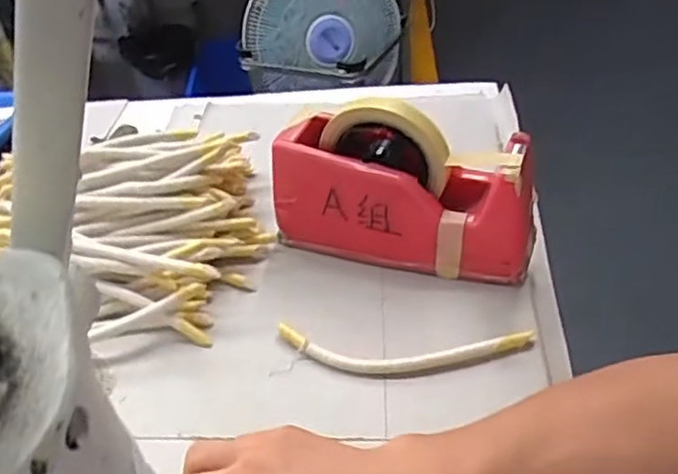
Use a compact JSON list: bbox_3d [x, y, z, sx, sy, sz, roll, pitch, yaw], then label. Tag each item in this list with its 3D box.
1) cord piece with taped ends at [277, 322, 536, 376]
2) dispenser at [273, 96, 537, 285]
[{"bbox_3d":[0.045,0.078,0.456,0.175,0.011,0.033,-1,40,7],"label":"cord piece with taped ends"},{"bbox_3d":[0.049,-0.040,0.513,0.205,0.121,0.065,7,41,16],"label":"dispenser"}]

